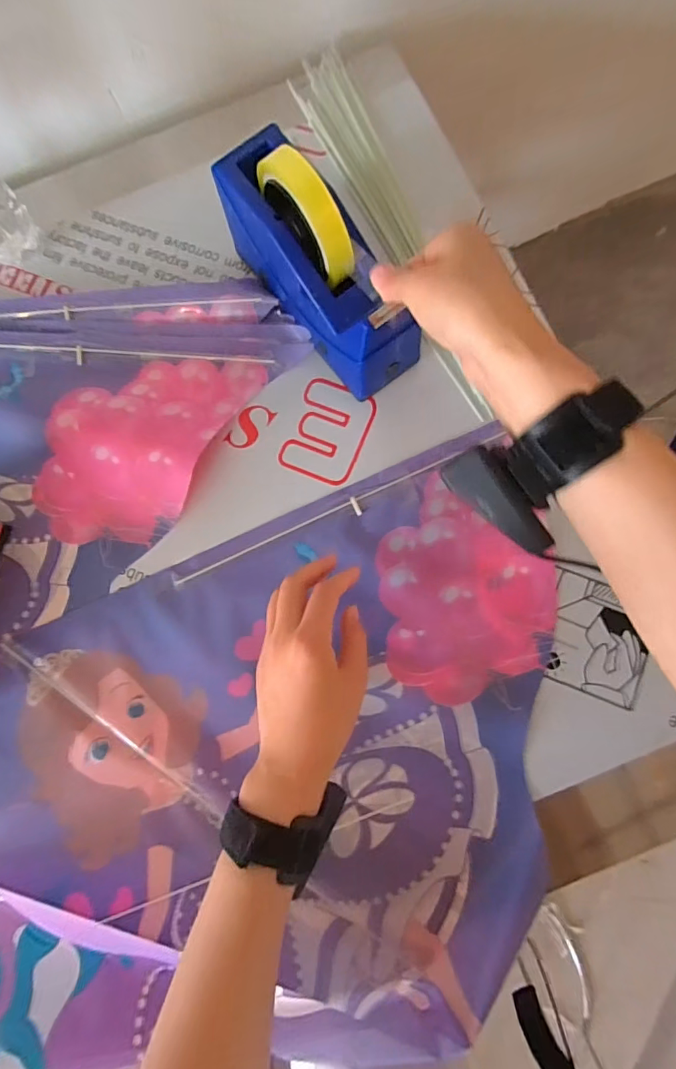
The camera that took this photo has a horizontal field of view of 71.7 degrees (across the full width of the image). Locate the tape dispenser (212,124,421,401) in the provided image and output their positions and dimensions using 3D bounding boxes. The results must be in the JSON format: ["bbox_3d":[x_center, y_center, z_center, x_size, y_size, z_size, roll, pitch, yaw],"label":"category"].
[{"bbox_3d":[-0.016,-0.223,0.379,0.063,0.114,0.202,-36,84,-4],"label":"tape dispenser"}]

